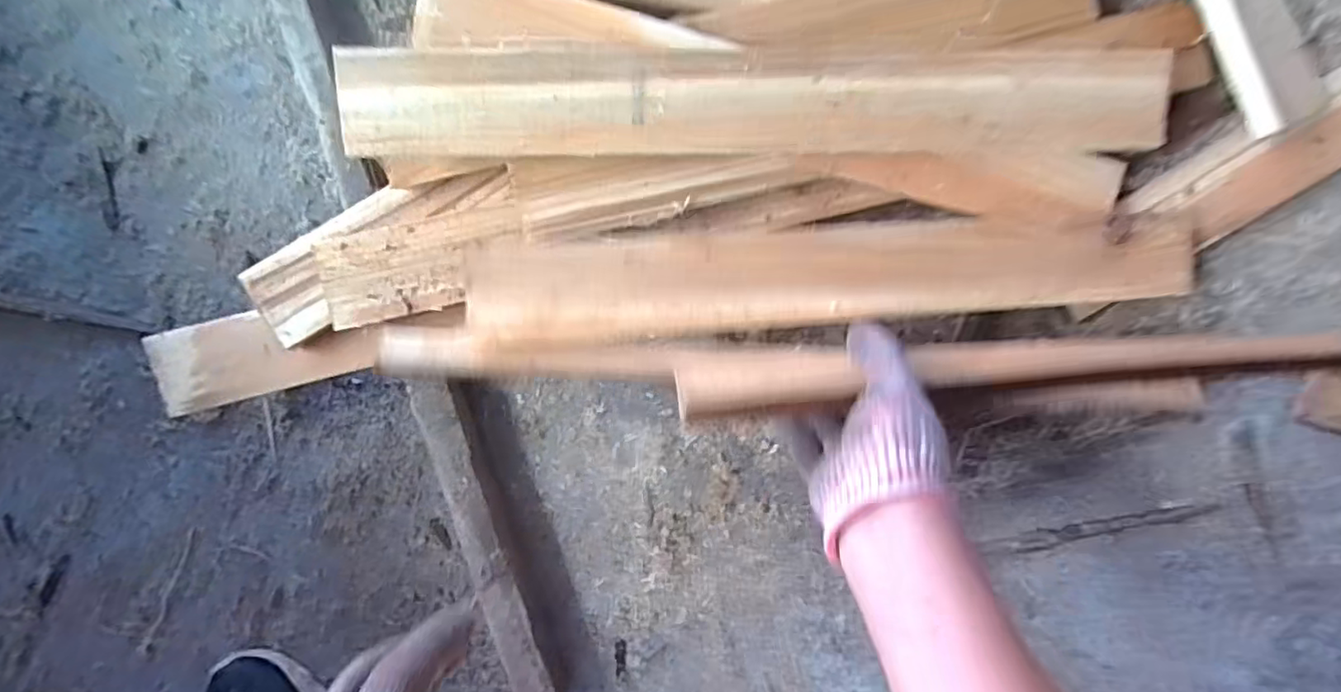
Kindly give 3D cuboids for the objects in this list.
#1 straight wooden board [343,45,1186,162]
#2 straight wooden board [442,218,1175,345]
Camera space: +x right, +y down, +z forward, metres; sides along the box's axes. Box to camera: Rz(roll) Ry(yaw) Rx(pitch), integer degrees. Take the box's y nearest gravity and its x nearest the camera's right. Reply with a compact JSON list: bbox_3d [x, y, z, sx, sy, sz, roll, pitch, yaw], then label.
[{"bbox_3d":[0.063,-0.158,0.403,0.523,0.023,0.065,-2,100,-5],"label":"straight wooden board"},{"bbox_3d":[0.118,-0.047,0.413,0.490,0.029,0.065,-3,96,2],"label":"straight wooden board"}]

